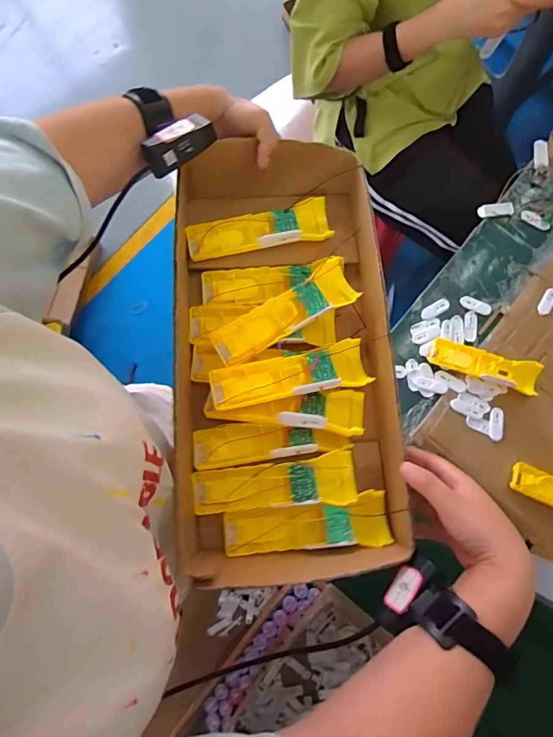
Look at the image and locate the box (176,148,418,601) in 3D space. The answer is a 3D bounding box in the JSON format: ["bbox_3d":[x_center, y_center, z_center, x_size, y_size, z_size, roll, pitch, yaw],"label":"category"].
[{"bbox_3d":[0.003,-0.021,0.435,0.225,0.076,0.431,0,79,0],"label":"box"}]

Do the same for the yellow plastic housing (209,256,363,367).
[{"bbox_3d":[0.009,-0.058,0.438,0.159,0.019,0.045,-29,80,-5],"label":"yellow plastic housing"}]

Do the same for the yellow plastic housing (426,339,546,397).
[{"bbox_3d":[0.317,-0.006,0.644,0.155,0.029,0.046,19,80,4],"label":"yellow plastic housing"}]

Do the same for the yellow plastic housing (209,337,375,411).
[{"bbox_3d":[0.013,0.008,0.427,0.156,0.031,0.045,-12,79,-2],"label":"yellow plastic housing"}]

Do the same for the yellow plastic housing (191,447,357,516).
[{"bbox_3d":[-0.003,0.118,0.414,0.161,0.029,0.049,-9,79,-1],"label":"yellow plastic housing"}]

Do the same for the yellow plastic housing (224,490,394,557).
[{"bbox_3d":[0.029,0.158,0.415,0.160,0.027,0.048,-9,79,-1],"label":"yellow plastic housing"}]

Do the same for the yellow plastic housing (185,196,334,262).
[{"bbox_3d":[-0.021,-0.159,0.476,0.161,0.026,0.048,-10,79,-2],"label":"yellow plastic housing"}]

